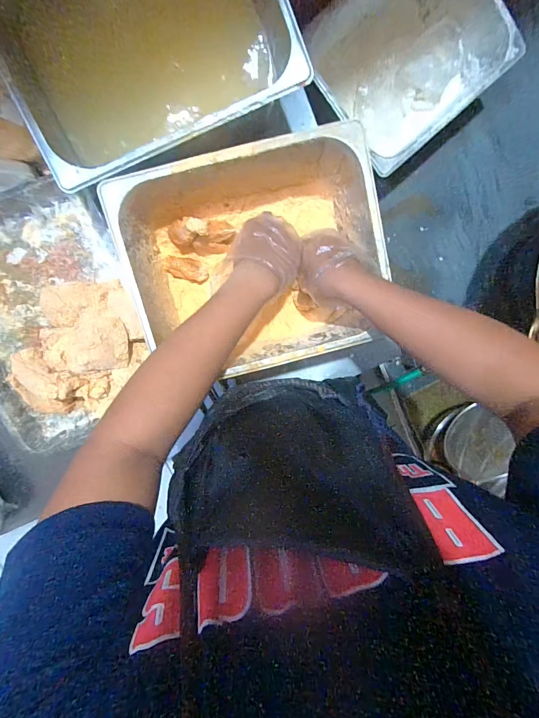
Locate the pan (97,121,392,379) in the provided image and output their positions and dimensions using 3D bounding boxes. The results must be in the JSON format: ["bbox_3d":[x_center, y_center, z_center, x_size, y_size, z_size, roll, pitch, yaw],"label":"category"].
[{"bbox_3d":[-0.019,-0.136,0.475,0.317,0.140,0.273,-15,100,-1],"label":"pan"}]

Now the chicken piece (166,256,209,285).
[{"bbox_3d":[-0.130,-0.143,0.526,0.069,0.021,0.034,15,98,-6],"label":"chicken piece"}]

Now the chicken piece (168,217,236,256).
[{"bbox_3d":[-0.099,-0.184,0.485,0.103,0.054,0.051,-2,99,-3],"label":"chicken piece"}]

